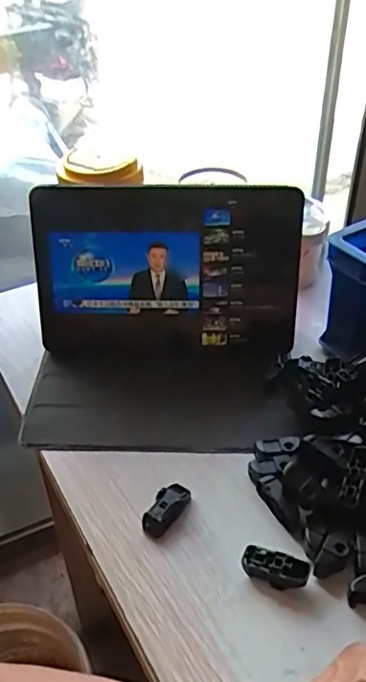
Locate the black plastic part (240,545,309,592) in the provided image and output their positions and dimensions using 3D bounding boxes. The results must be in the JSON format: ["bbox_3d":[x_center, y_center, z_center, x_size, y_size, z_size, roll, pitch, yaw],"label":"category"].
[{"bbox_3d":[0.065,0.161,0.413,0.046,0.017,0.019,14,42,17],"label":"black plastic part"}]

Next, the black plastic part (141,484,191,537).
[{"bbox_3d":[-0.013,0.131,0.456,0.018,0.026,0.044,25,46,28],"label":"black plastic part"}]

